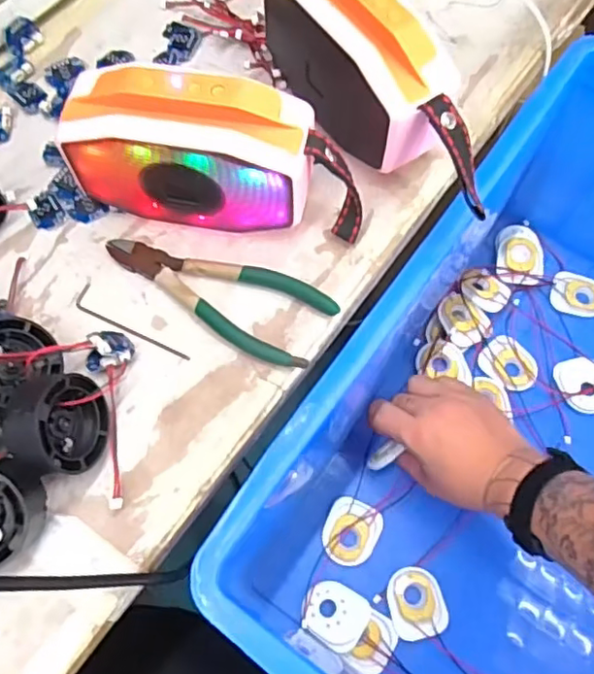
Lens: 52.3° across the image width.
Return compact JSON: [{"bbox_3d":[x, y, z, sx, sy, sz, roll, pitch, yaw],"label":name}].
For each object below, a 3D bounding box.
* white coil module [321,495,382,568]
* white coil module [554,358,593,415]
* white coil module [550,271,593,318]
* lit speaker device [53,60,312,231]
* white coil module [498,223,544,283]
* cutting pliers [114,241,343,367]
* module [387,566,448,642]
[{"bbox_3d":[0.051,0.181,0.565,0.051,0.004,0.058,23,69,8],"label":"white coil module"},{"bbox_3d":[0.291,0.049,0.617,0.045,0.007,0.060,-23,70,-9],"label":"white coil module"},{"bbox_3d":[0.307,-0.047,0.658,0.058,0.004,0.048,15,68,6],"label":"white coil module"},{"bbox_3d":[-0.062,-0.111,0.373,0.147,0.085,0.056,10,68,4],"label":"lit speaker device"},{"bbox_3d":[0.247,-0.093,0.671,0.048,0.011,0.072,6,68,2],"label":"white coil module"},{"bbox_3d":[-0.053,-0.032,0.384,0.152,0.010,0.056,27,70,10],"label":"cutting pliers"},{"bbox_3d":[0.108,0.237,0.540,0.049,0.007,0.059,-11,68,-5],"label":"module"}]

